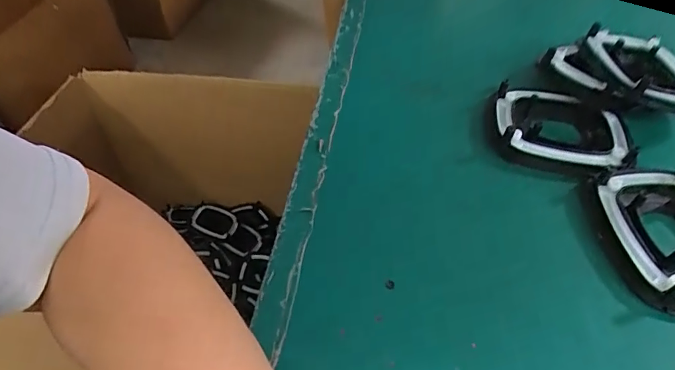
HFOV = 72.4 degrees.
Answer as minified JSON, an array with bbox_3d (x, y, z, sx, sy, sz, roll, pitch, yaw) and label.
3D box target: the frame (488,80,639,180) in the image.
[{"bbox_3d":[0.172,-0.045,0.356,0.104,0.016,0.079,15,50,9],"label":"frame"}]

